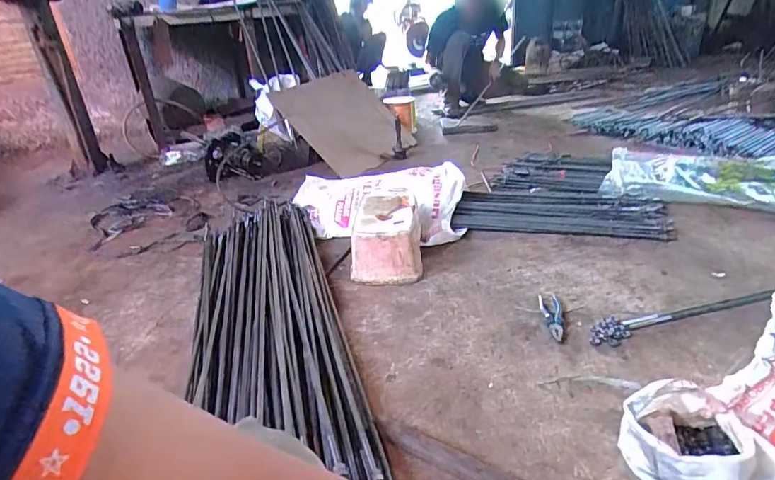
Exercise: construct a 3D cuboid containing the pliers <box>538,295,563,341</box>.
[{"bbox_3d":[0.391,0.181,1.125,0.045,0.016,0.169,1,29,12],"label":"pliers"}]

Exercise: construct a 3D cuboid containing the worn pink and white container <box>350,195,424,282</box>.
[{"bbox_3d":[-0.001,-0.006,1.381,0.193,0.172,0.254,-1,28,4],"label":"worn pink and white container"}]

